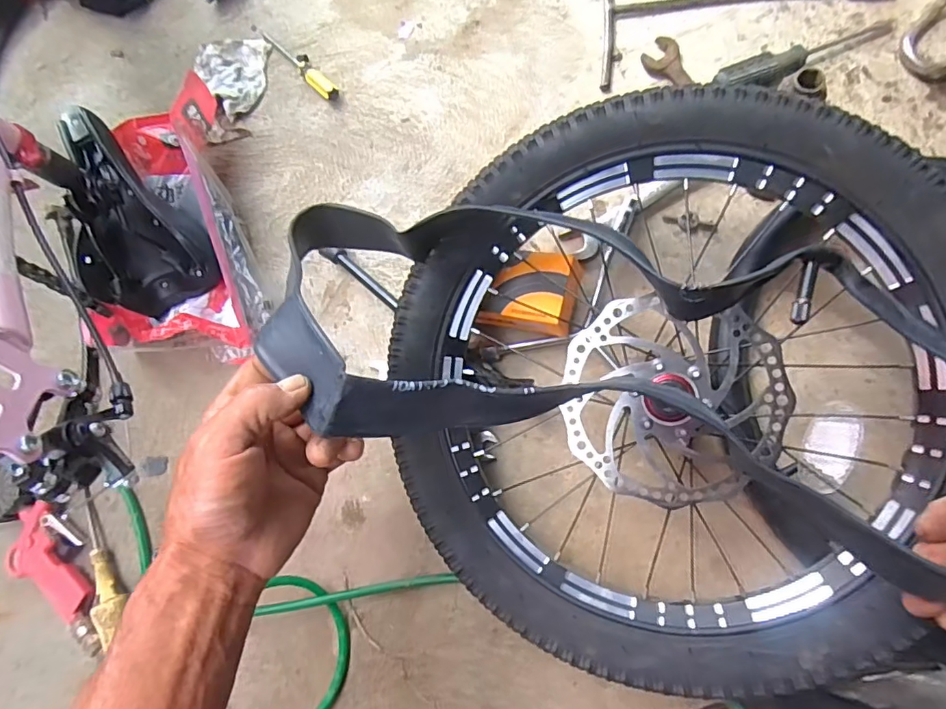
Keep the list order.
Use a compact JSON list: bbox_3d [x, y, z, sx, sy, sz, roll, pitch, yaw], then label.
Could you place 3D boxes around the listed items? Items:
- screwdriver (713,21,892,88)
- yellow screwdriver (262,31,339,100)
[{"bbox_3d":[0.336,-0.299,0.530,0.198,0.026,0.030,-21,79,-3],"label":"screwdriver"},{"bbox_3d":[-0.212,-0.356,0.649,0.021,0.018,0.163,-39,64,-6],"label":"yellow screwdriver"}]

